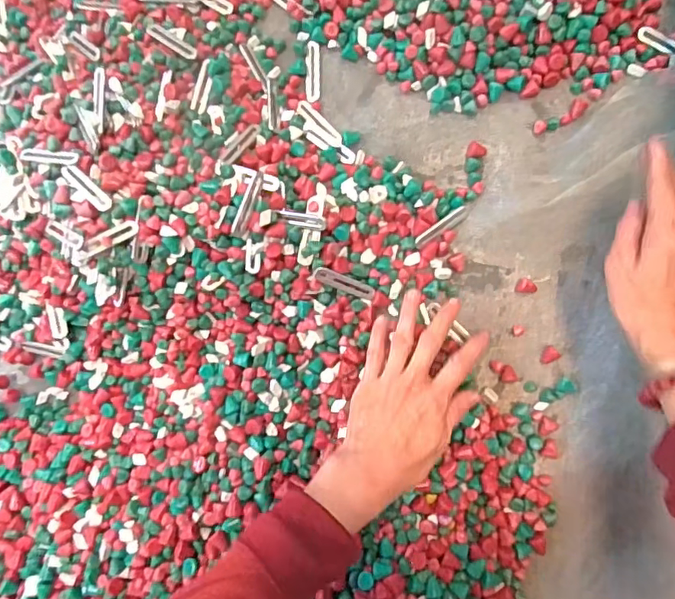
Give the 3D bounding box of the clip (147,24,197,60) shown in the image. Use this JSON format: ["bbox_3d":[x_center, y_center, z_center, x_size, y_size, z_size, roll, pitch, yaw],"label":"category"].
[{"bbox_3d":[-0.157,-0.243,0.501,0.055,0.004,0.013,35,89,10],"label":"clip"}]

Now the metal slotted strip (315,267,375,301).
[{"bbox_3d":[0.007,-0.014,0.471,0.056,0.006,0.013,22,87,-7],"label":"metal slotted strip"}]

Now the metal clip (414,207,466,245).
[{"bbox_3d":[0.091,-0.066,0.472,0.054,0.010,0.007,-37,81,2],"label":"metal clip"}]

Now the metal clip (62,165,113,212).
[{"bbox_3d":[-0.212,-0.094,0.449,0.055,0.004,0.014,41,91,9],"label":"metal clip"}]

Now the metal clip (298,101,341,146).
[{"bbox_3d":[-0.016,-0.167,0.508,0.014,0.006,0.057,-43,80,1],"label":"metal clip"}]

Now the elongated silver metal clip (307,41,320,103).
[{"bbox_3d":[-0.023,-0.216,0.508,0.012,0.006,0.056,-1,84,8],"label":"elongated silver metal clip"}]

